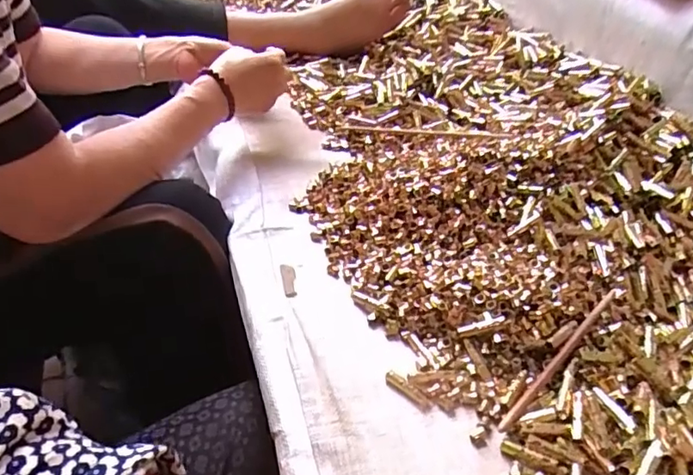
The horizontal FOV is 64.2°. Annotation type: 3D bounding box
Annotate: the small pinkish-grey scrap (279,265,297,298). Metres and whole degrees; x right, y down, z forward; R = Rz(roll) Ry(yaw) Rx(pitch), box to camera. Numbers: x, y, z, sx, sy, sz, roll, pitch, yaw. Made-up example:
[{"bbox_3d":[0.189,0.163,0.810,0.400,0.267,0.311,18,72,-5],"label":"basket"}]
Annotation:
[{"bbox_3d":[-0.053,0.041,0.516,0.013,0.006,0.040,-6,41,-11],"label":"small pinkish-grey scrap"}]

